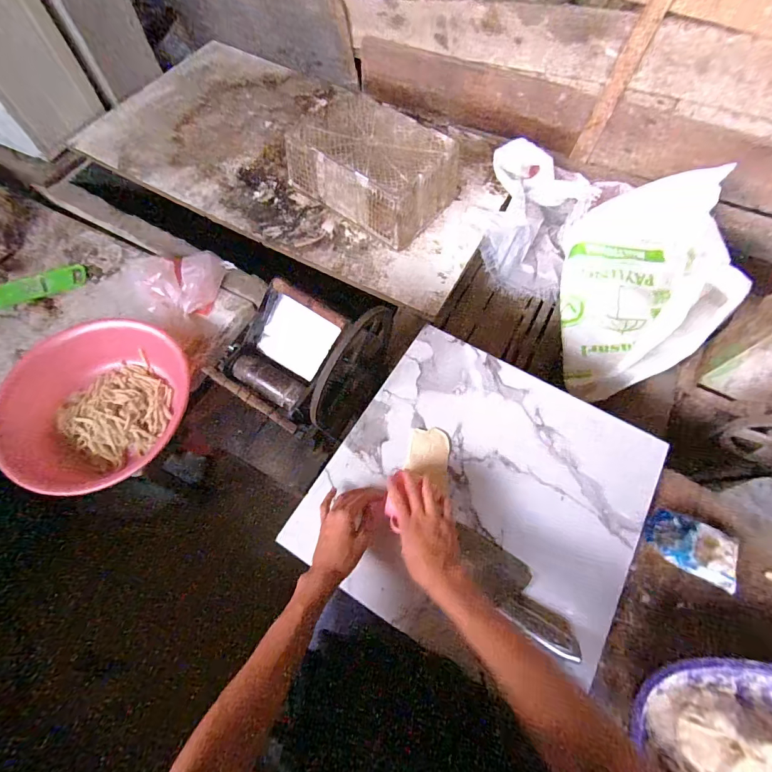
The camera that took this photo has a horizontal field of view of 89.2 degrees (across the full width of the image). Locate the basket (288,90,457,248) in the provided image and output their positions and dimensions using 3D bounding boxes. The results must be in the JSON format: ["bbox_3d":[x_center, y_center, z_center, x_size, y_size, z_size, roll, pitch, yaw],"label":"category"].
[{"bbox_3d":[-0.037,-0.704,1.223,0.475,0.167,0.359,35,70,14],"label":"basket"}]

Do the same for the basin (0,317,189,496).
[{"bbox_3d":[-0.665,0.048,0.943,0.397,0.147,0.428,10,66,3],"label":"basin"}]

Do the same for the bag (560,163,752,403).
[{"bbox_3d":[0.727,-0.316,1.097,0.398,0.220,0.758,20,67,8],"label":"bag"}]

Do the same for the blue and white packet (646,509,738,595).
[{"bbox_3d":[0.489,0.254,0.622,0.126,0.020,0.084,26,68,11],"label":"blue and white packet"}]

